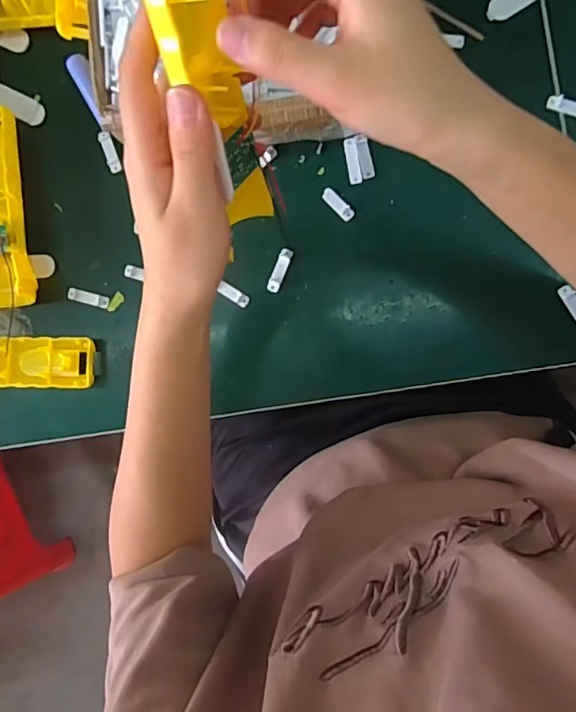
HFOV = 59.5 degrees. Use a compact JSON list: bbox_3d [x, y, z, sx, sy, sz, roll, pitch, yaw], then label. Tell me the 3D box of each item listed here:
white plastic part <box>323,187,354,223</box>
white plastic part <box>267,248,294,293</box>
[{"bbox_3d":[0.042,-0.126,0.420,0.011,0.004,0.033,-43,88,4],"label":"white plastic part"},{"bbox_3d":[-0.007,-0.072,0.424,0.010,0.004,0.038,22,93,4],"label":"white plastic part"}]

